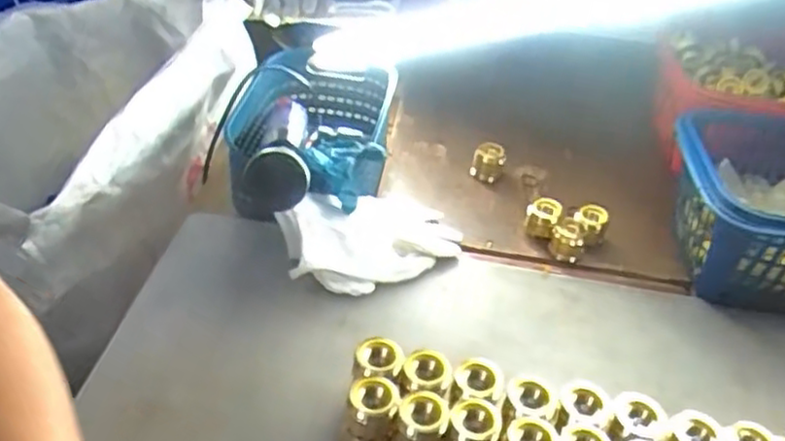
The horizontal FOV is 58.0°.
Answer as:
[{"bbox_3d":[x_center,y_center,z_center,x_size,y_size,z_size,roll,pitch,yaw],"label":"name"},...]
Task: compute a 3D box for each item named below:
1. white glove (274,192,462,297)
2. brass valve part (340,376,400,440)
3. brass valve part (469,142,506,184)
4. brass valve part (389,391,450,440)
[{"bbox_3d":[-0.014,0.011,0.612,0.162,0.048,0.093,-5,42,-16],"label":"white glove"},{"bbox_3d":[-0.016,0.131,0.455,0.033,0.060,0.029,9,40,1],"label":"brass valve part"},{"bbox_3d":[0.099,-0.060,0.734,0.032,0.041,0.026,13,40,5],"label":"brass valve part"},{"bbox_3d":[0.015,0.141,0.452,0.033,0.061,0.030,15,40,8],"label":"brass valve part"}]

